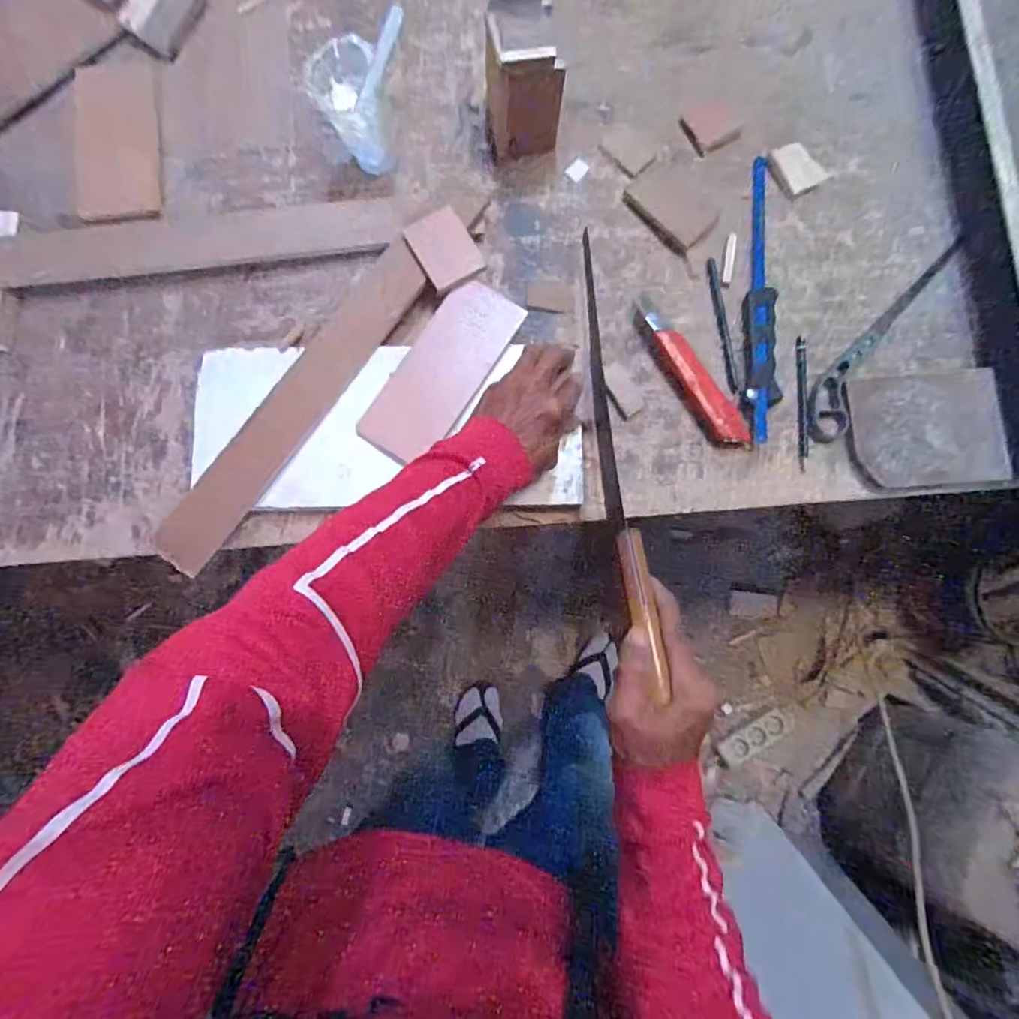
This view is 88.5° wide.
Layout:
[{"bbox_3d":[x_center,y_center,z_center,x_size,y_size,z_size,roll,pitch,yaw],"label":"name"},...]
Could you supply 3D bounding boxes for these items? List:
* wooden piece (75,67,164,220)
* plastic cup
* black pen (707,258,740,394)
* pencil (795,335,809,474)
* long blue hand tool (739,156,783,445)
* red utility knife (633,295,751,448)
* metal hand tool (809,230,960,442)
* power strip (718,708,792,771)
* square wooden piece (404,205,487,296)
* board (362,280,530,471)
[{"bbox_3d":[-0.413,-0.387,0.553,0.085,0.010,0.174,-7,82,0],"label":"wooden piece"},{"bbox_3d":[-0.150,-0.379,0.505,0.066,0.093,0.073,-12,82,-1],"label":"plastic cup"},{"bbox_3d":[0.212,-0.184,0.516,0.010,0.010,0.140,-6,82,0],"label":"black pen"},{"bbox_3d":[0.284,-0.105,0.508,0.012,0.007,0.132,3,82,2],"label":"pencil"},{"bbox_3d":[0.251,-0.213,0.518,0.035,0.013,0.296,6,82,2],"label":"long blue hand tool"},{"bbox_3d":[0.174,-0.135,0.507,0.039,0.026,0.177,-31,83,-3],"label":"red utility knife"},{"bbox_3d":[0.365,-0.178,0.514,0.045,0.010,0.261,35,84,5],"label":"metal hand tool"},{"bbox_3d":[0.536,0.500,1.134,0.165,0.033,0.056,-29,83,-3],"label":"power strip"},{"bbox_3d":[-0.061,-0.245,0.490,0.053,0.011,0.069,-30,83,-3],"label":"square wooden piece"},{"bbox_3d":[-0.063,-0.129,0.489,0.075,0.004,0.181,32,85,5],"label":"board"}]

